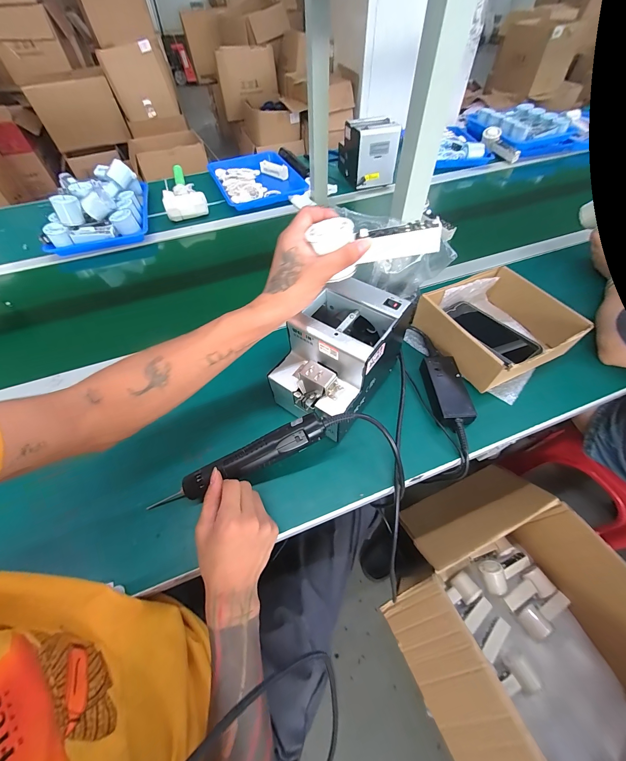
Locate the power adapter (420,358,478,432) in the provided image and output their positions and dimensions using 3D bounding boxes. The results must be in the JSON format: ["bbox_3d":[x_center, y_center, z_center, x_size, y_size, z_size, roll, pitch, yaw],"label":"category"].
[{"bbox_3d":[0.209,0.015,0.460,0.054,0.025,0.119,-3,55,-1],"label":"power adapter"}]

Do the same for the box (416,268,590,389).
[{"bbox_3d":[0.318,-0.097,0.510,0.217,0.074,0.195,-22,58,-14],"label":"box"}]

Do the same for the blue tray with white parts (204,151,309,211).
[{"bbox_3d":[-0.188,-0.659,0.961,0.252,0.042,0.360,-20,57,-12],"label":"blue tray with white parts"}]

